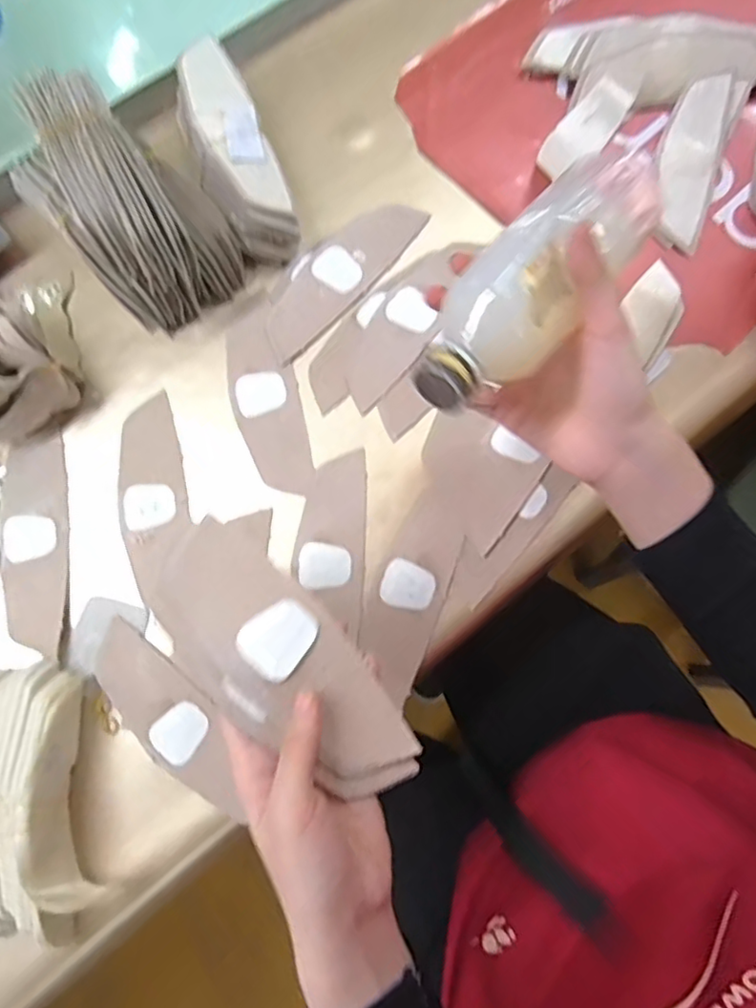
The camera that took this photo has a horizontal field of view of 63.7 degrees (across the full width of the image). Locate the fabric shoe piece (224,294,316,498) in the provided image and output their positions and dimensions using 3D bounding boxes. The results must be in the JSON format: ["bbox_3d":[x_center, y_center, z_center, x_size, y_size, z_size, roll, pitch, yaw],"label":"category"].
[{"bbox_3d":[-0.091,-0.084,0.489,0.052,0.007,0.161,-15,77,-3],"label":"fabric shoe piece"}]

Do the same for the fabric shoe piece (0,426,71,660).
[{"bbox_3d":[-0.260,0.028,0.459,0.048,0.011,0.166,-6,77,-6],"label":"fabric shoe piece"}]

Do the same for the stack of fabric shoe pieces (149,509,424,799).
[{"bbox_3d":[-0.048,0.084,0.324,0.073,0.017,0.168,-43,87,-9],"label":"stack of fabric shoe pieces"}]

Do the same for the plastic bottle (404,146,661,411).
[{"bbox_3d":[0.090,-0.120,0.316,0.055,0.051,0.200,39,66,9],"label":"plastic bottle"}]

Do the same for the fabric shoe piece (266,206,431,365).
[{"bbox_3d":[-0.032,-0.193,0.510,0.052,0.005,0.173,41,79,6],"label":"fabric shoe piece"}]

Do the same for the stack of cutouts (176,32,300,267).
[{"bbox_3d":[-0.121,-0.289,0.503,0.059,0.057,0.177,-23,78,-5],"label":"stack of cutouts"}]

